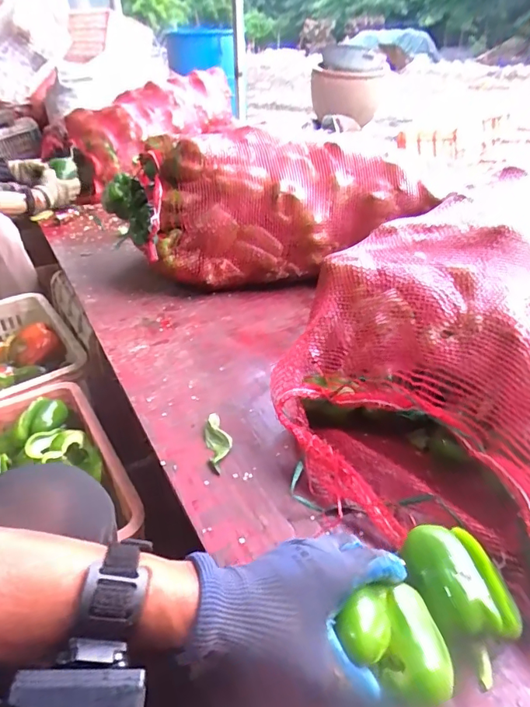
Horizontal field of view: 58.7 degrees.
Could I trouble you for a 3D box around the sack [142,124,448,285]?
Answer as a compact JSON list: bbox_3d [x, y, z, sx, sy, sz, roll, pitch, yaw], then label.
[{"bbox_3d":[0.030,-0.302,0.993,0.578,0.260,0.238,-6,35,-9],"label":"sack"}]

